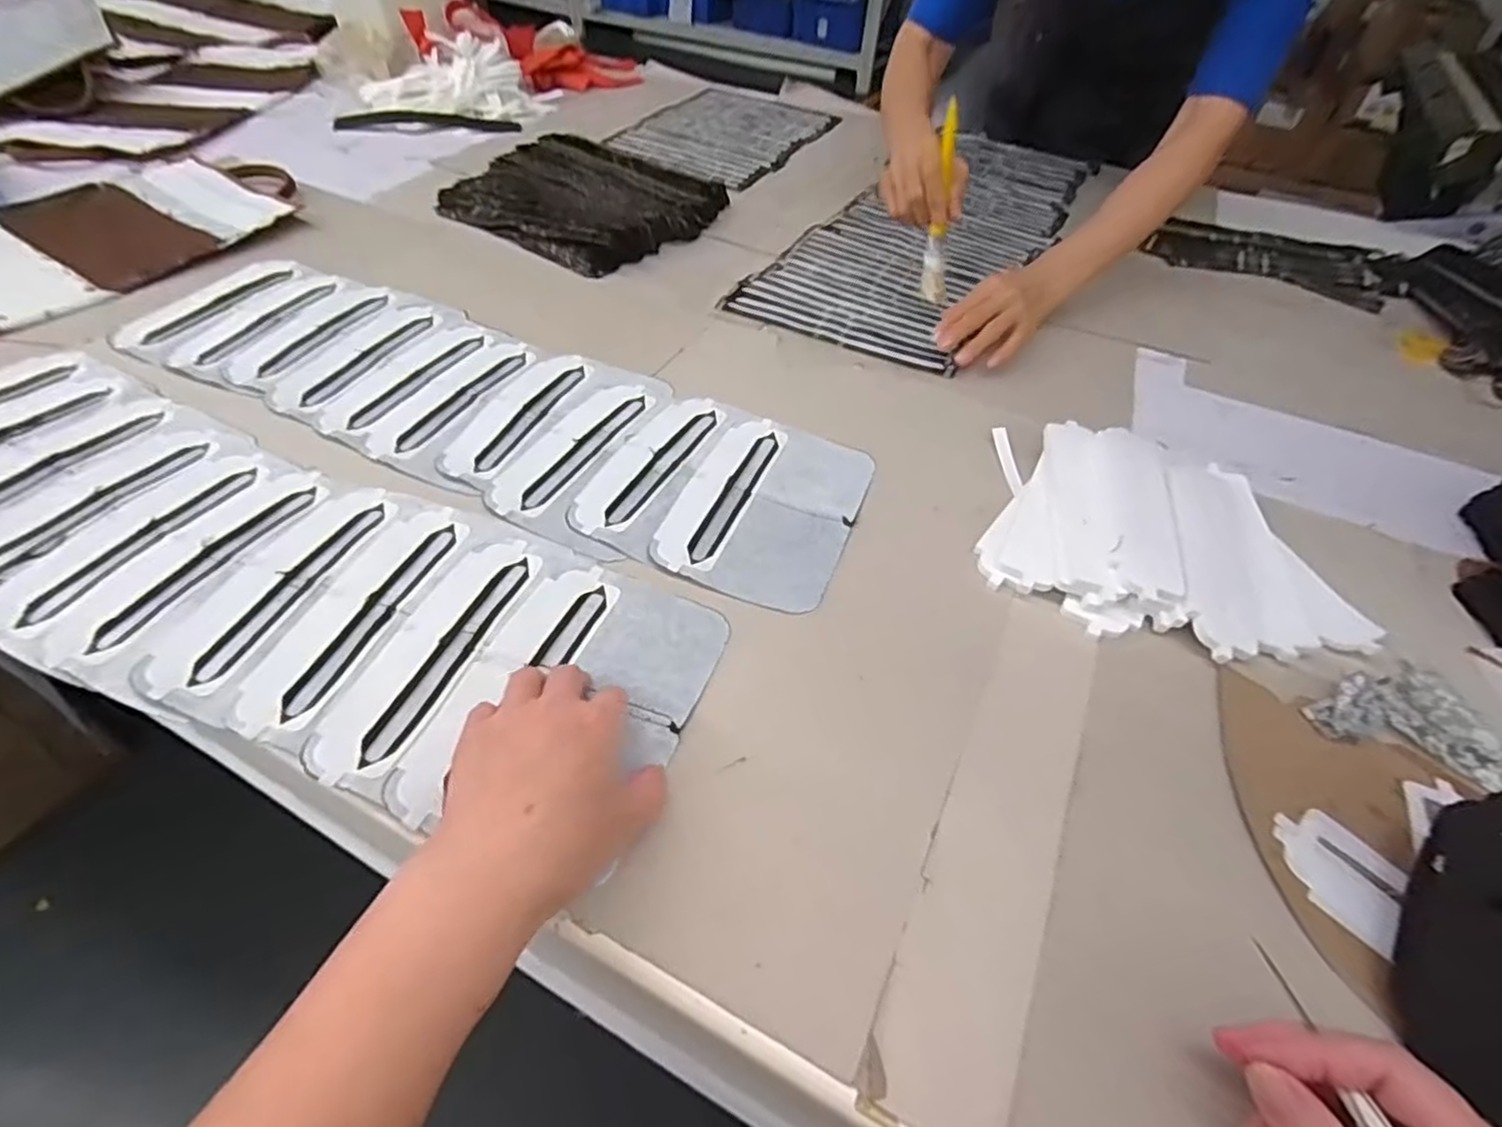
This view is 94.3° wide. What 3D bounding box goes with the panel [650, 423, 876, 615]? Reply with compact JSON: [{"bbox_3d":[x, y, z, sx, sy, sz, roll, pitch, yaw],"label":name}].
[{"bbox_3d":[0.015,-0.046,0.537,0.126,0.005,0.188,19,48,12],"label":"panel"}]

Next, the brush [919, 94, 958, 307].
[{"bbox_3d":[0.190,-0.355,0.694,0.020,0.179,0.021,-3,26,-8],"label":"brush"}]

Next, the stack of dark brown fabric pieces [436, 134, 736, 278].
[{"bbox_3d":[-0.202,-0.457,0.863,0.285,0.039,0.261,28,51,20],"label":"stack of dark brown fabric pieces"}]

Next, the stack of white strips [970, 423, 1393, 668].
[{"bbox_3d":[0.309,-0.029,0.521,0.246,0.032,0.206,12,47,6],"label":"stack of white strips"}]

